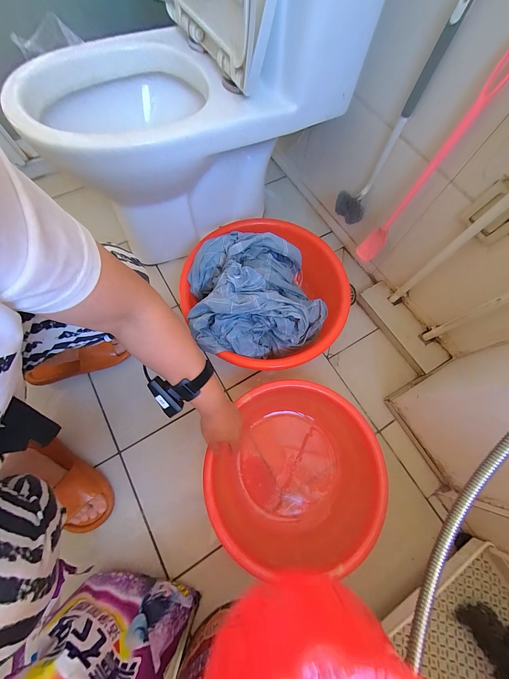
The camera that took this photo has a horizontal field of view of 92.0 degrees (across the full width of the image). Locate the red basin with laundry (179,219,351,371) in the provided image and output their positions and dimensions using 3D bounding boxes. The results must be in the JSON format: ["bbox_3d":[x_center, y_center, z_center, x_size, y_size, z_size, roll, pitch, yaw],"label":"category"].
[{"bbox_3d":[0.033,-0.128,0.651,0.413,0.220,0.431,32,73,11],"label":"red basin with laundry"}]

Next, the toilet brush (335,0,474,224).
[{"bbox_3d":[0.288,-0.456,0.551,0.090,0.382,0.124,24,72,8],"label":"toilet brush"}]

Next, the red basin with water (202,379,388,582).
[{"bbox_3d":[0.073,0.307,0.581,0.399,0.159,0.371,0,70,0],"label":"red basin with water"}]

